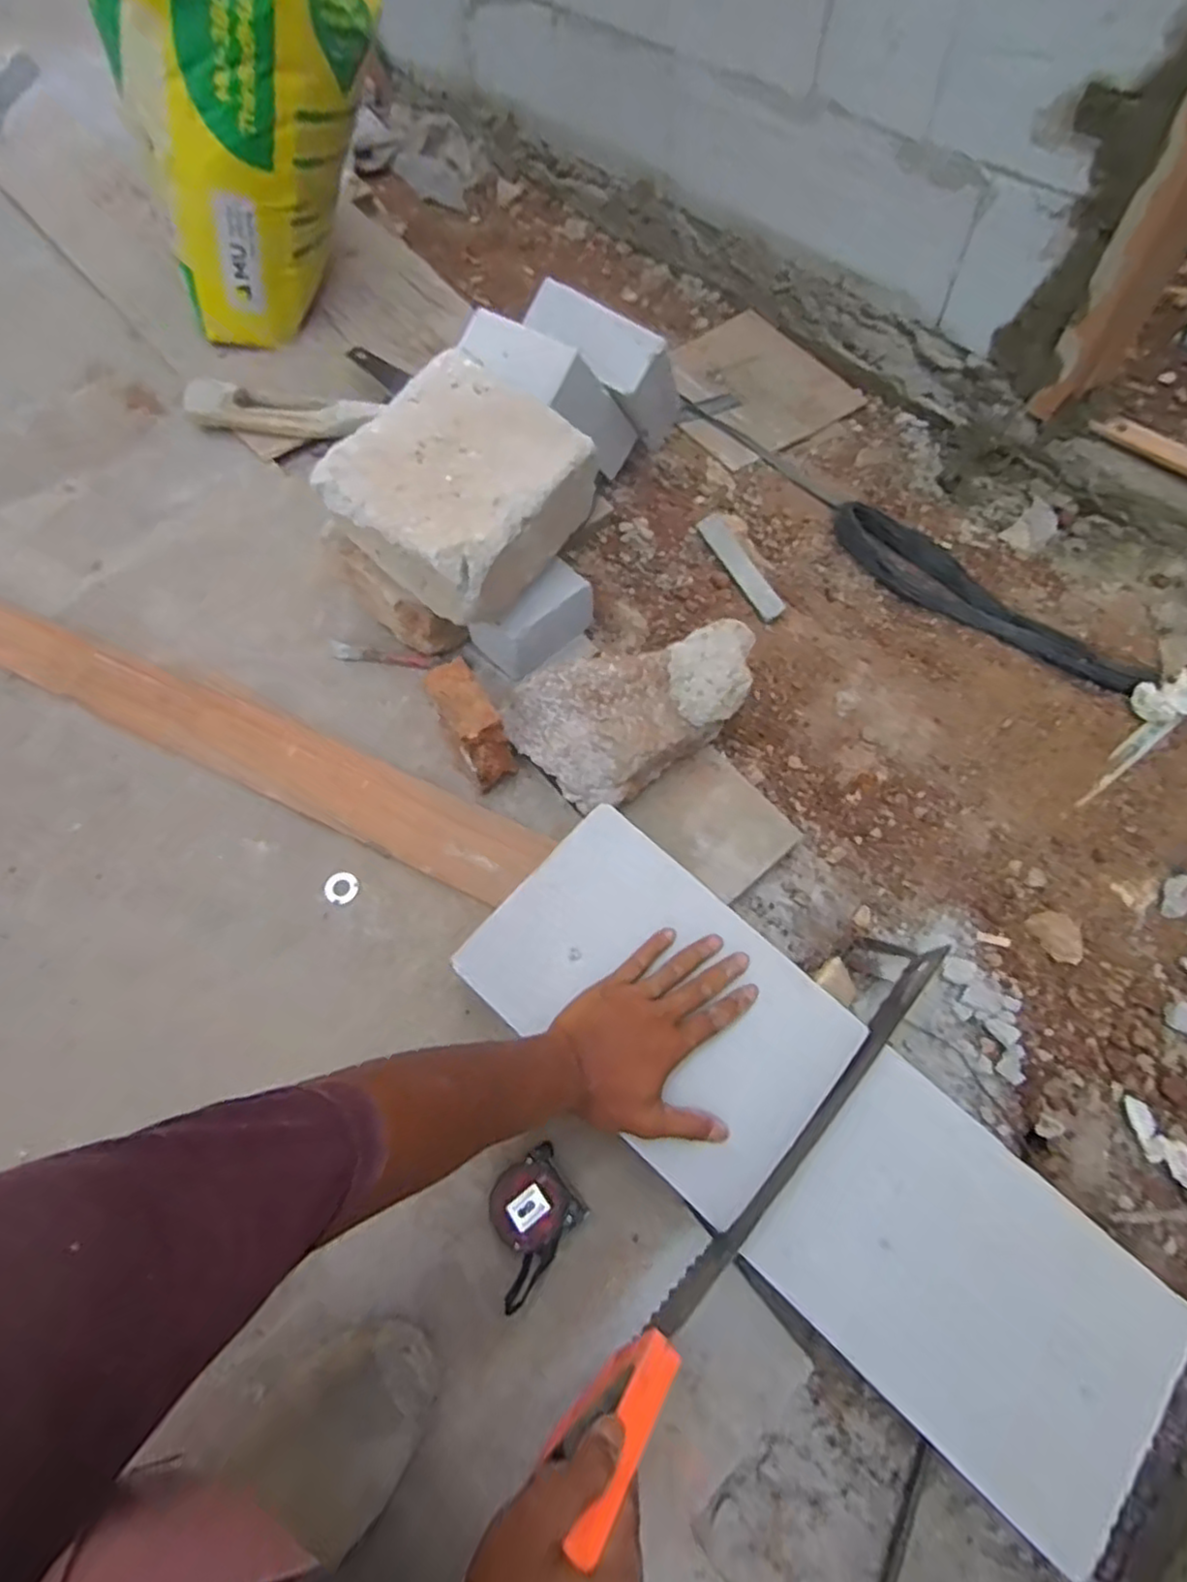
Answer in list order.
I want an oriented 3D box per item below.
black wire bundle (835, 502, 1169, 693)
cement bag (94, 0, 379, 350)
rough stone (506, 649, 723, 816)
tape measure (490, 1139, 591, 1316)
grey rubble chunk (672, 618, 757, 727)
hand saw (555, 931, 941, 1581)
[{"bbox_3d":[0.525,-0.264,0.960,0.459,0.044,0.073,36,69,20],"label":"black wire bundle"},{"bbox_3d":[-0.393,-0.834,0.767,0.302,0.534,0.176,-16,61,-5],"label":"cement bag"},{"bbox_3d":[0.016,-0.078,0.719,0.178,0.106,0.144,-35,65,-14],"label":"rough stone"},{"bbox_3d":[-0.052,0.346,0.569,0.067,0.039,0.097,36,69,21],"label":"tape measure"},{"bbox_3d":[0.117,-0.121,0.736,0.091,0.046,0.112,7,82,-13],"label":"grey rubble chunk"},{"bbox_3d":[0.137,0.280,0.510,0.035,0.118,0.446,39,65,22],"label":"hand saw"}]

